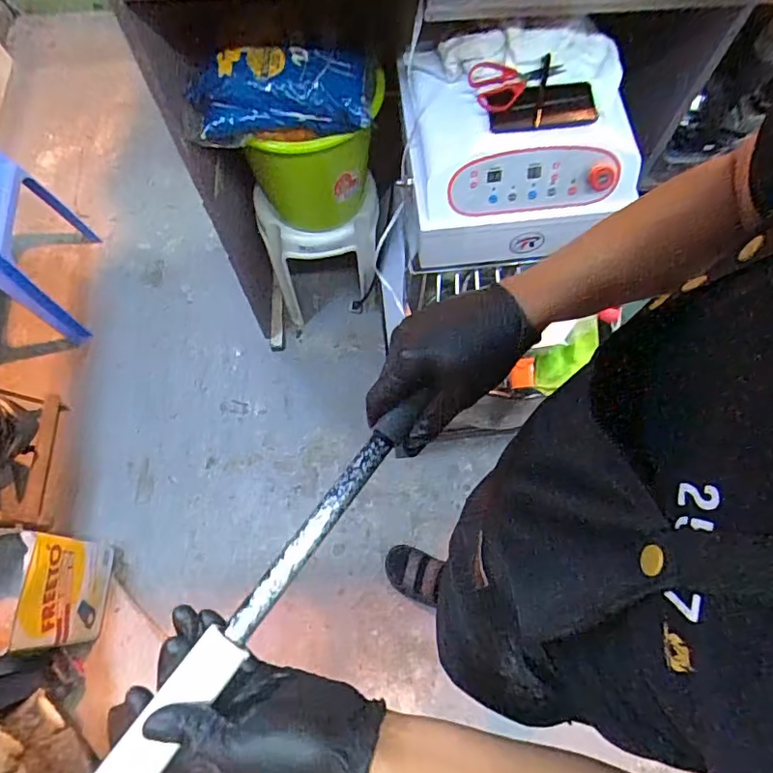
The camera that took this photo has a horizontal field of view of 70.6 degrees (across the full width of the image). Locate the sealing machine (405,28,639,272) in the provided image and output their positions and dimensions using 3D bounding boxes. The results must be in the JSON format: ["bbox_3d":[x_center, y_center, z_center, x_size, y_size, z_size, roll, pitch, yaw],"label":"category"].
[{"bbox_3d":[0.216,-0.392,0.911,0.347,0.265,0.247,-5,69,-1],"label":"sealing machine"}]

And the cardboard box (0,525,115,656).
[{"bbox_3d":[-0.862,0.461,1.251,0.285,0.331,0.227,3,70,2],"label":"cardboard box"}]

